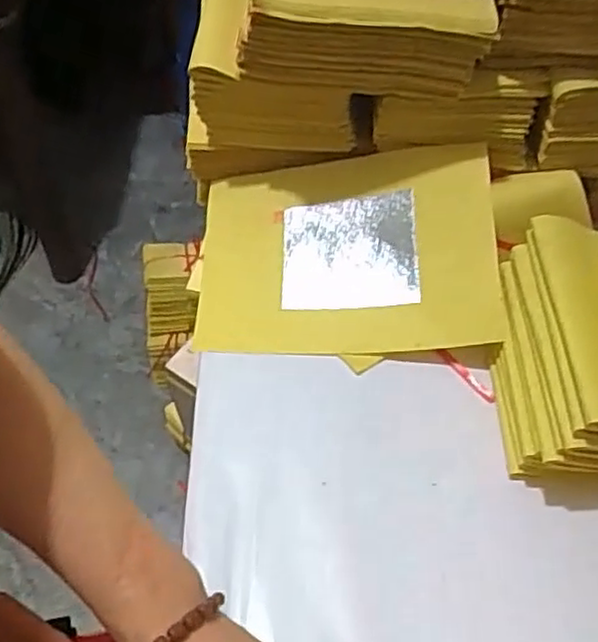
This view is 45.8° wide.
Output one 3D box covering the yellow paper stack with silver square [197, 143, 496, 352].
[{"bbox_3d":[0.032,-0.049,0.560,0.240,0.025,0.157,-4,73,17],"label":"yellow paper stack with silver square"}]

